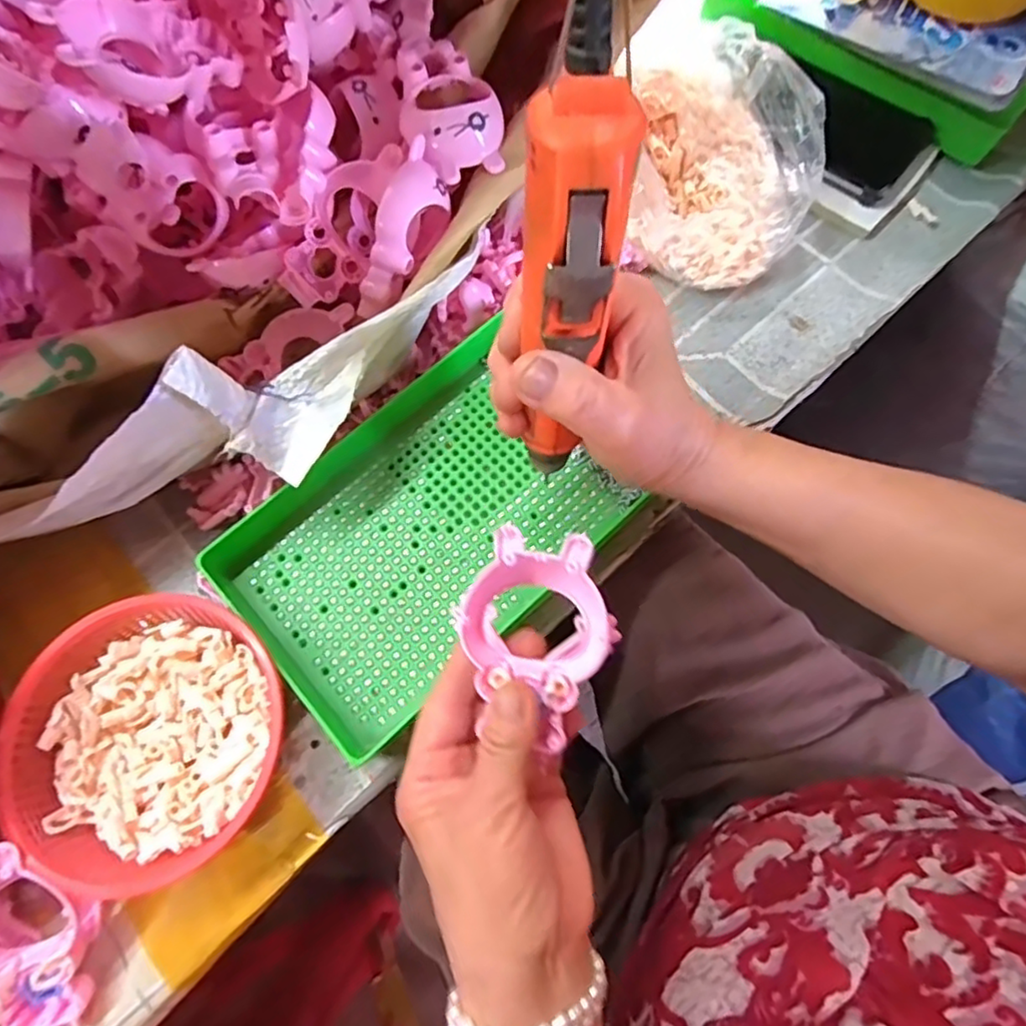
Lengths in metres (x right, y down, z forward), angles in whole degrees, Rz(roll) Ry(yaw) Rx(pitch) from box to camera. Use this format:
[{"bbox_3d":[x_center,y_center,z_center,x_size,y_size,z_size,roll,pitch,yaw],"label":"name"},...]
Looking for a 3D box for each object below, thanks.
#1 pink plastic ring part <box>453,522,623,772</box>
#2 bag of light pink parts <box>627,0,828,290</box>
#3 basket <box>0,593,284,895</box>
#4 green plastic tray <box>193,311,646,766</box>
[{"bbox_3d":[0.010,0.047,0.272,0.064,0.026,0.083,26,101,5],"label":"pink plastic ring part"},{"bbox_3d":[0.119,-0.233,0.416,0.135,0.076,0.159,-41,76,-11],"label":"bag of light pink parts"},{"bbox_3d":[-0.186,0.113,0.326,0.135,0.037,0.132,0,72,1],"label":"basket"},{"bbox_3d":[-0.056,0.009,0.361,0.211,0.040,0.149,-42,76,-11],"label":"green plastic tray"}]

